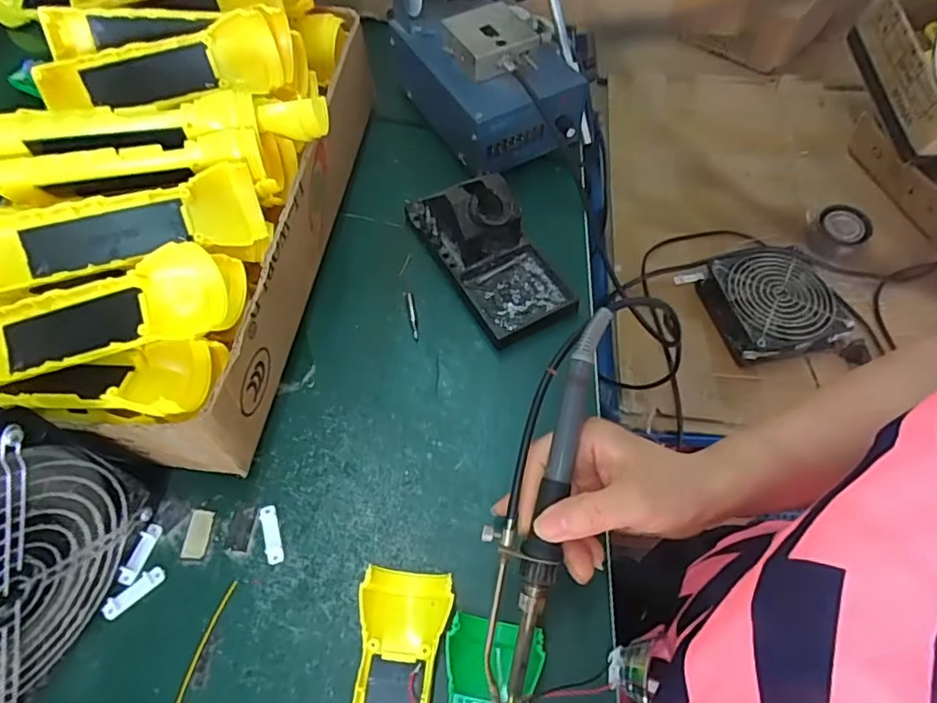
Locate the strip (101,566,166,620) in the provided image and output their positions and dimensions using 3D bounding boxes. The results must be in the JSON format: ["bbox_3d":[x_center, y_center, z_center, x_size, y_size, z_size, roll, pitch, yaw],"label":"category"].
[{"bbox_3d":[-0.205,0.146,0.352,0.039,0.004,0.013,-37,65,-19],"label":"strip"}]

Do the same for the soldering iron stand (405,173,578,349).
[{"bbox_3d":[0.015,-0.091,0.453,0.073,0.072,0.158,-27,62,-15],"label":"soldering iron stand"}]

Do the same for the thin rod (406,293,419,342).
[{"bbox_3d":[-0.044,-0.029,0.454,0.006,0.007,0.043,-9,59,-5],"label":"thin rod"}]

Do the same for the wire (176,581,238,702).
[{"bbox_3d":[-0.160,0.195,0.325,0.010,0.004,0.125,8,59,6],"label":"wire"}]

